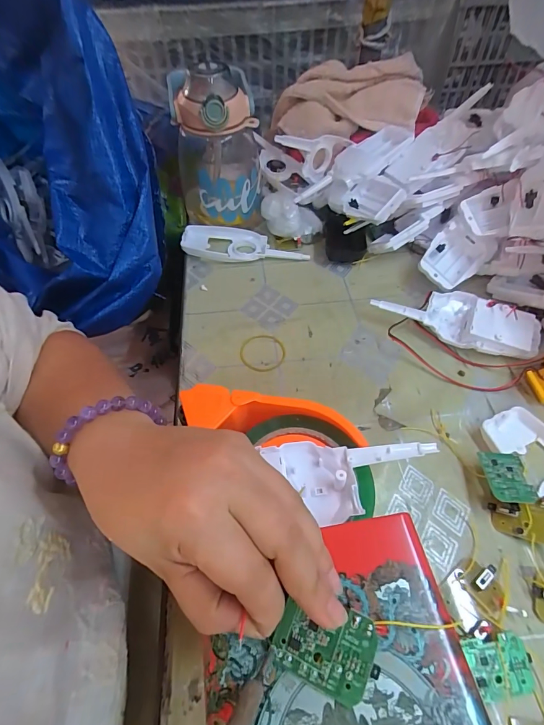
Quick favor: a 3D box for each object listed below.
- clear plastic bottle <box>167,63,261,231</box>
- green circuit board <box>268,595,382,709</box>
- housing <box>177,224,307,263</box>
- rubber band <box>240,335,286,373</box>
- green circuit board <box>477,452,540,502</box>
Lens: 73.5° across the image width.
[{"bbox_3d":[-0.074,-0.280,0.484,0.107,0.183,0.124,-6,53,-3],"label":"clear plastic bottle"},{"bbox_3d":[0.024,0.127,0.161,0.043,0.004,0.032,10,72,12],"label":"green circuit board"},{"bbox_3d":[-0.036,-0.160,0.490,0.162,0.027,0.055,4,53,5],"label":"housing"},{"bbox_3d":[-0.010,-0.010,0.390,0.048,0.006,0.047,1,53,3],"label":"rubber band"},{"bbox_3d":[0.185,0.090,0.286,0.031,0.004,0.041,0,46,3],"label":"green circuit board"}]

